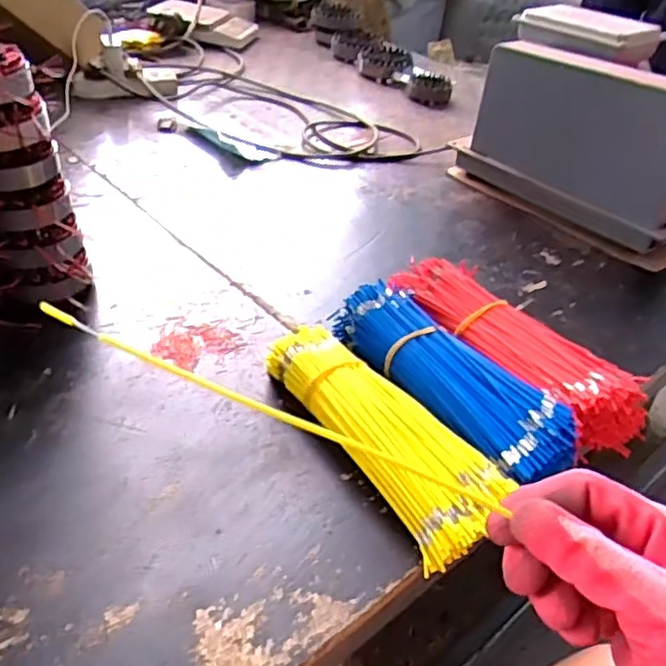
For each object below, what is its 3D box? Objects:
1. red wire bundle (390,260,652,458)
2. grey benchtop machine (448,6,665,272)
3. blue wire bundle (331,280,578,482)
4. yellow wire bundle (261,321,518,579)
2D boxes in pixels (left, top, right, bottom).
[{"bbox_3d":[0.170,0.009,0.634,0.097,0.051,0.271,-24,46,-34],"label":"red wire bundle"},{"bbox_3d":[0.370,-0.276,0.913,0.196,0.213,0.347,-21,45,-32],"label":"grey benchtop machine"},{"bbox_3d":[0.102,0.039,0.575,0.089,0.052,0.235,-24,46,-34],"label":"blue wire bundle"},{"bbox_3d":[0.039,0.075,0.528,0.078,0.044,0.241,-18,43,-29],"label":"yellow wire bundle"}]

